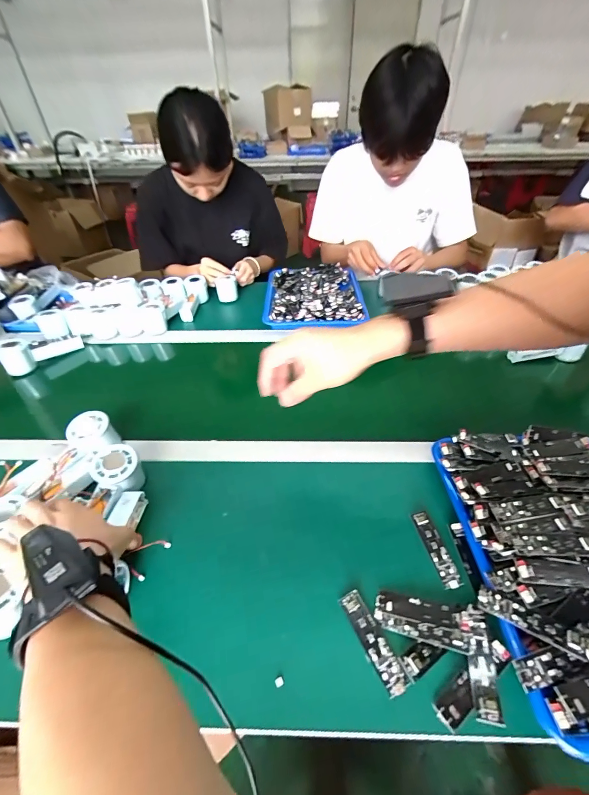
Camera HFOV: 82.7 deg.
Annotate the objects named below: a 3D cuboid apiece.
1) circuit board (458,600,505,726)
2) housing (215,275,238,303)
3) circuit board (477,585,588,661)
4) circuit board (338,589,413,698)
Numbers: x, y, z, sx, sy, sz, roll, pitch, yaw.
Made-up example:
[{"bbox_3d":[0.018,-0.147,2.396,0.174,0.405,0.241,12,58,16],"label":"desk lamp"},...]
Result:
[{"bbox_3d":[0.181,0.256,0.328,0.025,0.010,0.091,4,42,8],"label":"circuit board"},{"bbox_3d":[-0.187,-0.302,0.924,0.059,0.061,0.045,-9,42,-7],"label":"housing"},{"bbox_3d":[0.232,0.221,0.330,0.091,0.006,0.022,22,47,25],"label":"circuit board"},{"bbox_3d":[0.080,0.250,0.346,0.025,0.010,0.092,-22,45,-21],"label":"circuit board"}]

